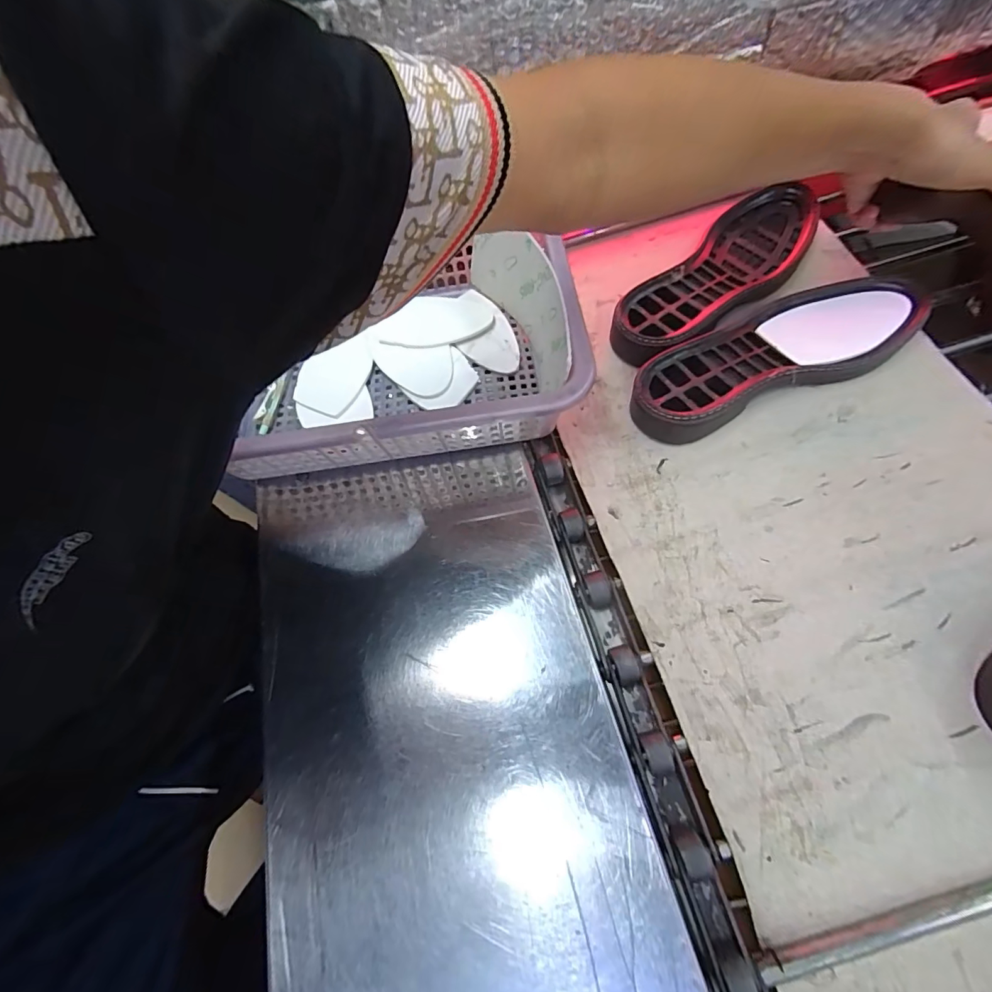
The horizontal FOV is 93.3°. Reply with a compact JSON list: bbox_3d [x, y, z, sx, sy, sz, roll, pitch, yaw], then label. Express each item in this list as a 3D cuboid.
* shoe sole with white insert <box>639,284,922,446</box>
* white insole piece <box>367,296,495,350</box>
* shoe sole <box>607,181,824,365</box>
[{"bbox_3d":[0.243,-0.127,0.414,0.278,0.035,0.095,-24,63,-3],"label":"shoe sole with white insert"},{"bbox_3d":[-0.060,-0.170,0.454,0.110,0.007,0.065,-3,70,2],"label":"white insole piece"},{"bbox_3d":[0.224,-0.218,0.467,0.095,0.040,0.277,39,76,23],"label":"shoe sole"}]

